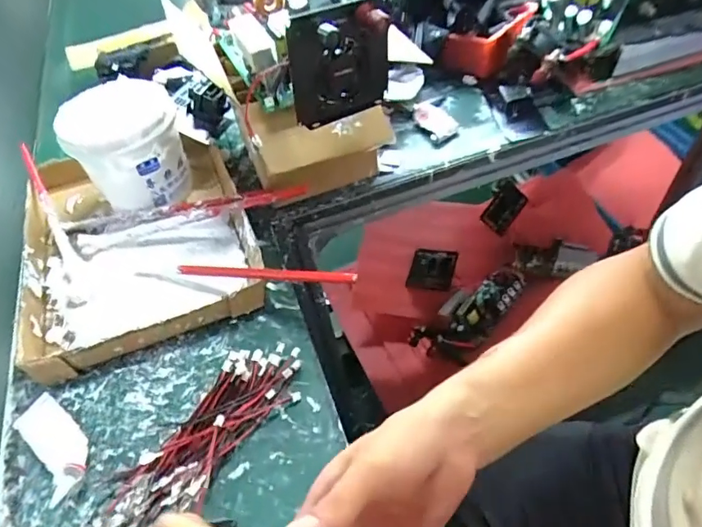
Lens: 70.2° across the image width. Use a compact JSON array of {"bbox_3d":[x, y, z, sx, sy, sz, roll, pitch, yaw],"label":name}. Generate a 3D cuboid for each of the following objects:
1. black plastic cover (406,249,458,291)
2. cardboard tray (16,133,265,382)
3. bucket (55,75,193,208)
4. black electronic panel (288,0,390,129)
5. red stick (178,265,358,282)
[{"bbox_3d":[0.170,0.013,1.058,0.095,0.084,0.023,6,8,5],"label":"black plastic cover"},{"bbox_3d":[-0.247,-0.035,0.569,0.238,0.036,0.300,-20,51,-9],"label":"cardboard tray"},{"bbox_3d":[-0.259,-0.137,0.593,0.121,0.115,0.117,-17,51,-7],"label":"bucket"},{"bbox_3d":[-0.007,-0.169,0.423,0.086,0.094,0.026,-25,54,-16],"label":"black electronic panel"},{"bbox_3d":[-0.088,0.010,0.492,0.205,0.014,0.009,2,49,26],"label":"red stick"}]

